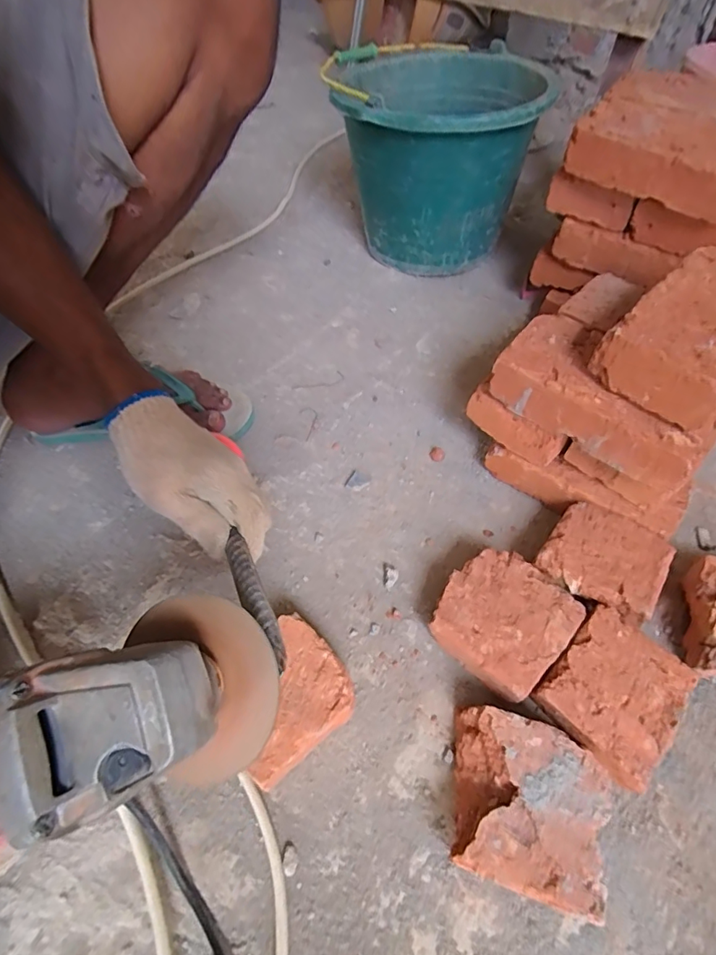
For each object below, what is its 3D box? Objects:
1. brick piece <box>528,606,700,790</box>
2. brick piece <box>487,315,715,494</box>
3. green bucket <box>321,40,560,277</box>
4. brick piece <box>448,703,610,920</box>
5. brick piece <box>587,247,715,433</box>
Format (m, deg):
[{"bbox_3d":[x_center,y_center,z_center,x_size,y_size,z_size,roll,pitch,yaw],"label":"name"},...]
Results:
[{"bbox_3d":[0.211,0.182,0.410,0.095,0.055,0.109,38,66,24],"label":"brick piece"},{"bbox_3d":[0.237,-0.080,0.470,0.194,0.052,0.105,38,63,24],"label":"brick piece"},{"bbox_3d":[0.115,-0.490,0.763,0.292,0.238,0.307,4,55,3],"label":"green bucket"},{"bbox_3d":[0.123,0.243,0.367,0.107,0.055,0.105,15,56,11],"label":"brick piece"},{"bbox_3d":[0.307,-0.130,0.437,0.111,0.051,0.182,38,63,24],"label":"brick piece"}]

